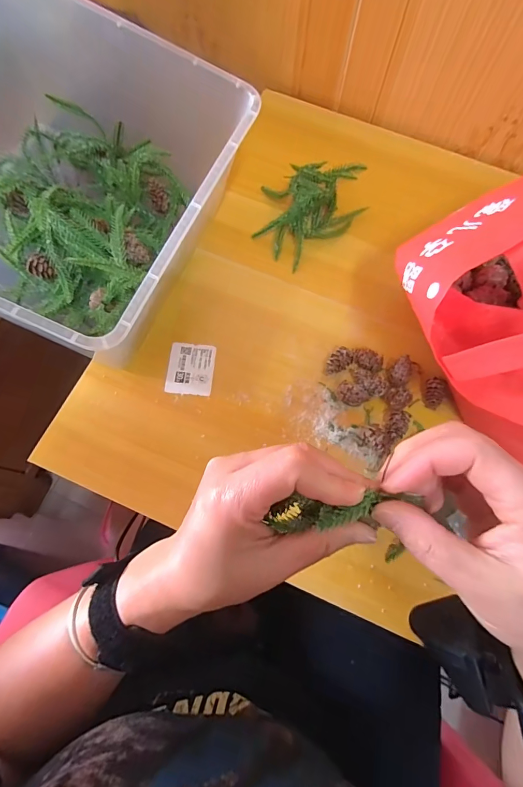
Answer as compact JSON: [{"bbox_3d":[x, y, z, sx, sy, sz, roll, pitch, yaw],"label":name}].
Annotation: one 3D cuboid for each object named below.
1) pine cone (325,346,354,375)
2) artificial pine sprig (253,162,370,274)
[{"bbox_3d":[0.083,-0.035,0.405,0.021,0.021,0.032,41,75,12],"label":"pine cone"},{"bbox_3d":[0.054,-0.239,0.454,0.144,0.060,0.110,-40,77,-14],"label":"artificial pine sprig"}]

